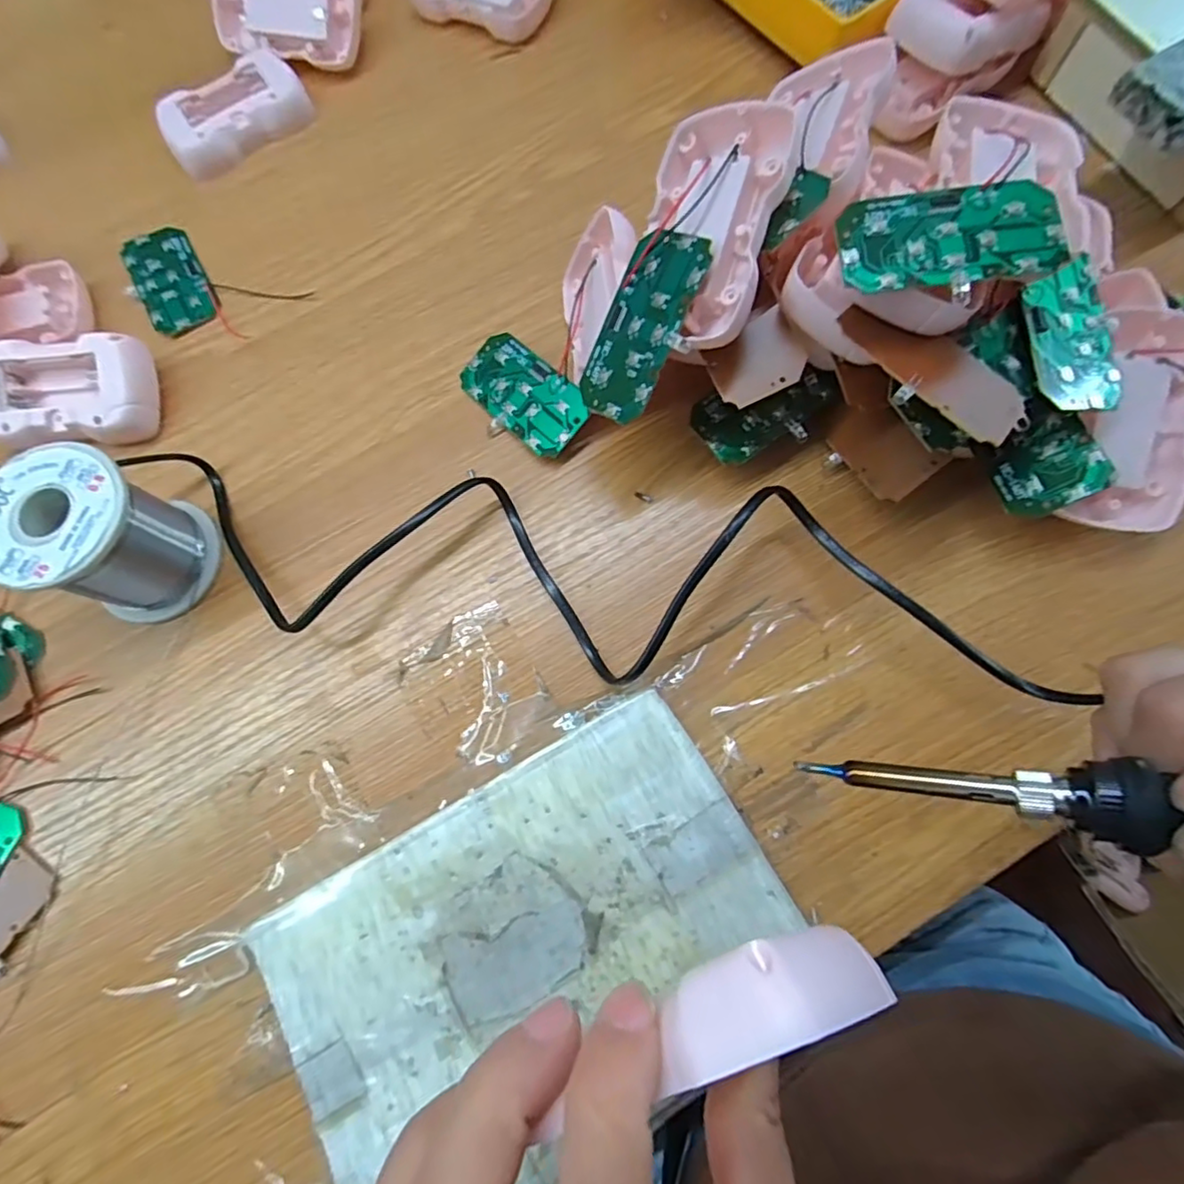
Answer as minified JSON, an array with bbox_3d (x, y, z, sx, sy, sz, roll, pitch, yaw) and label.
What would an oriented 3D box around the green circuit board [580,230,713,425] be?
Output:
[{"bbox_3d":[0.020,-0.108,0.244,0.036,0.004,0.073,35,109,31],"label":"green circuit board"}]

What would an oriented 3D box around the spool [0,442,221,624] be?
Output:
[{"bbox_3d":[-0.217,-0.024,0.267,0.059,0.062,0.060,21,76,8],"label":"spool"}]

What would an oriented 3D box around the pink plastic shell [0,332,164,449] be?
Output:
[{"bbox_3d":[-0.270,-0.103,0.310,0.083,0.022,0.051,-3,95,1],"label":"pink plastic shell"}]

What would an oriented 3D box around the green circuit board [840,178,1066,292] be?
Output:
[{"bbox_3d":[0.125,-0.124,0.209,0.072,0.004,0.037,-8,79,6],"label":"green circuit board"}]

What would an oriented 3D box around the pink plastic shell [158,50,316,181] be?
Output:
[{"bbox_3d":[-0.217,-0.291,0.365,0.085,0.018,0.050,-33,76,-7],"label":"pink plastic shell"}]

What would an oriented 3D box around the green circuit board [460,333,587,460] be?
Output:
[{"bbox_3d":[-0.035,-0.101,0.303,0.073,0.004,0.036,43,97,18],"label":"green circuit board"}]

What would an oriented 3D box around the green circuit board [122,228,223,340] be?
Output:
[{"bbox_3d":[-0.241,-0.180,0.341,0.037,0.004,0.076,-30,75,-6],"label":"green circuit board"}]

